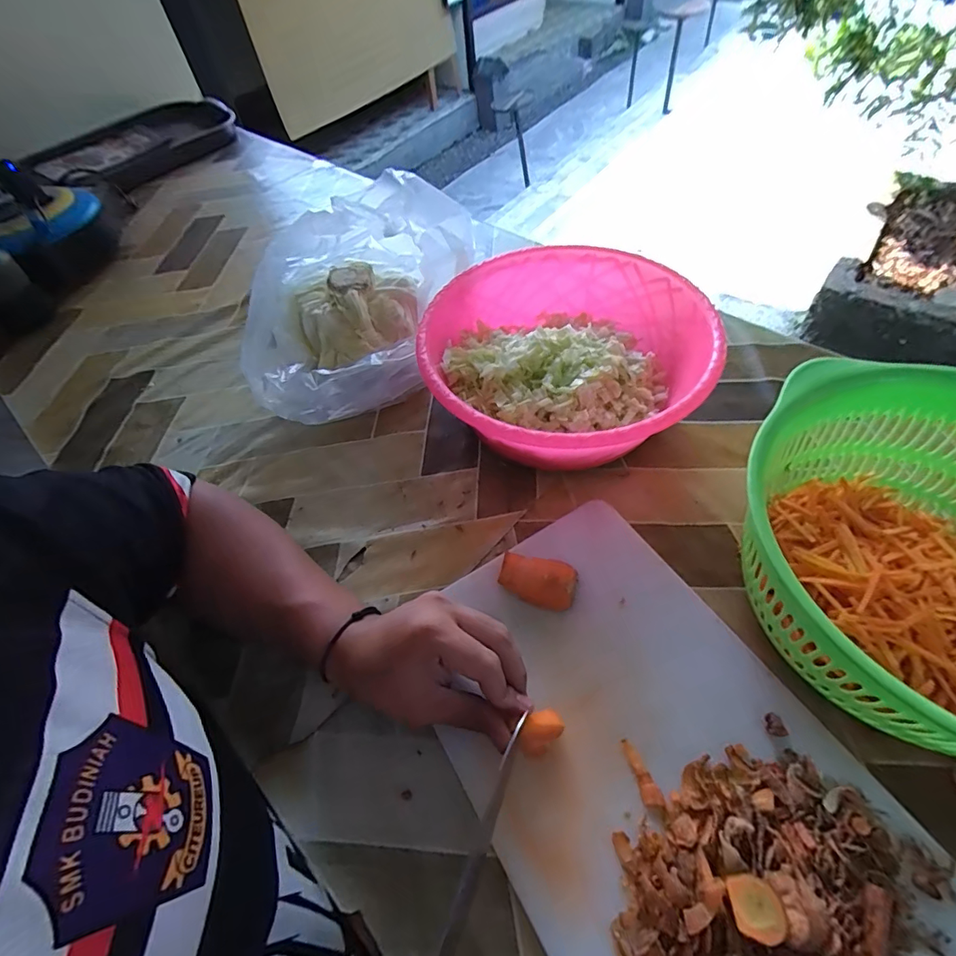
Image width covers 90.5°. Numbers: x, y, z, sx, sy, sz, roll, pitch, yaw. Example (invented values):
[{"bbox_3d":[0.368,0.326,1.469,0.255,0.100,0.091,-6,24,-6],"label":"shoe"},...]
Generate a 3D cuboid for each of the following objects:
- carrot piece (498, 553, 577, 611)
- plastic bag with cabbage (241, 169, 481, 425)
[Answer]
[{"bbox_3d":[0.043,0.075,0.340,0.053,0.023,0.029,8,55,11],"label":"carrot piece"},{"bbox_3d":[-0.118,-0.173,0.457,0.240,0.143,0.165,-35,59,-17],"label":"plastic bag with cabbage"}]

